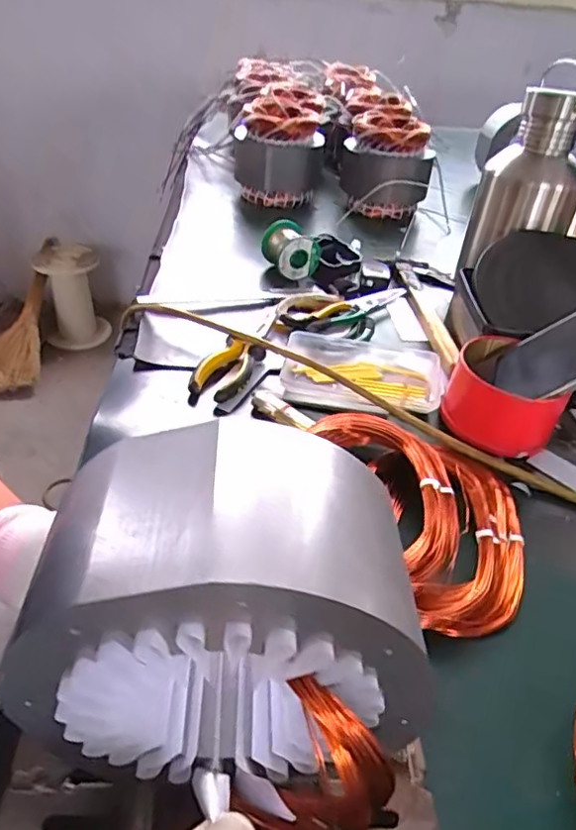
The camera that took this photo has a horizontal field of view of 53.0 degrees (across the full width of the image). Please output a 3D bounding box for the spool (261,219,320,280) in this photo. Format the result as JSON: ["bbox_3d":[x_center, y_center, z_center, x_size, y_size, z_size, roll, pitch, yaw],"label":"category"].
[{"bbox_3d":[0.002,-0.218,0.775,0.059,0.055,0.073,-12,41,-20],"label":"spool"}]

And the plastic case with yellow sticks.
[{"bbox_3d":[0.076,-0.044,0.593,0.162,0.029,0.084,10,38,7],"label":"plastic case with yellow sticks"}]

